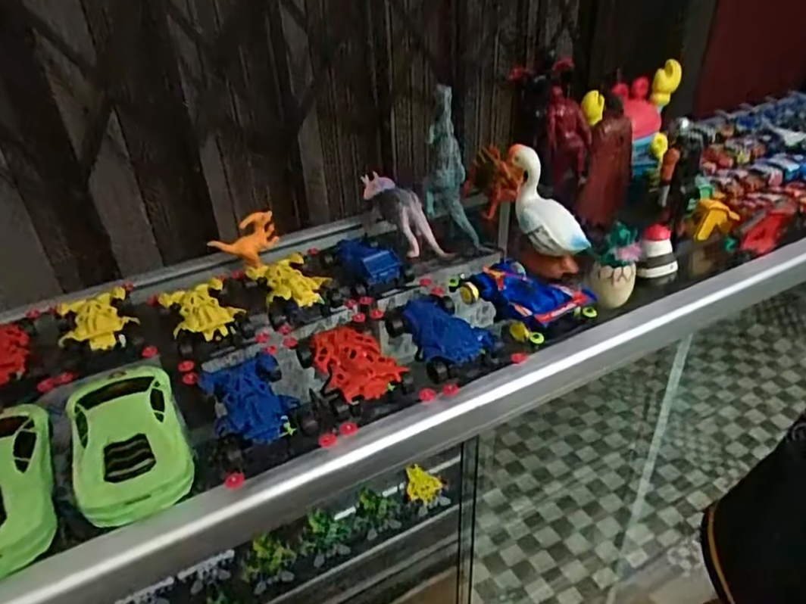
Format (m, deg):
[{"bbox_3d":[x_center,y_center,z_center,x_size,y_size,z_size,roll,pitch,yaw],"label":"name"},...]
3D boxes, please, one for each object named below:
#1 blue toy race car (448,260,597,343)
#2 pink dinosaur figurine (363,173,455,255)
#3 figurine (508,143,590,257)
[{"bbox_3d":[0.122,-0.008,0.615,0.085,0.034,0.128,-21,38,-24],"label":"blue toy race car"},{"bbox_3d":[0.000,-0.110,0.749,0.036,0.072,0.165,-23,54,-26],"label":"pink dinosaur figurine"},{"bbox_3d":[0.166,-0.114,0.659,0.056,0.114,0.104,-26,40,-30],"label":"figurine"}]

